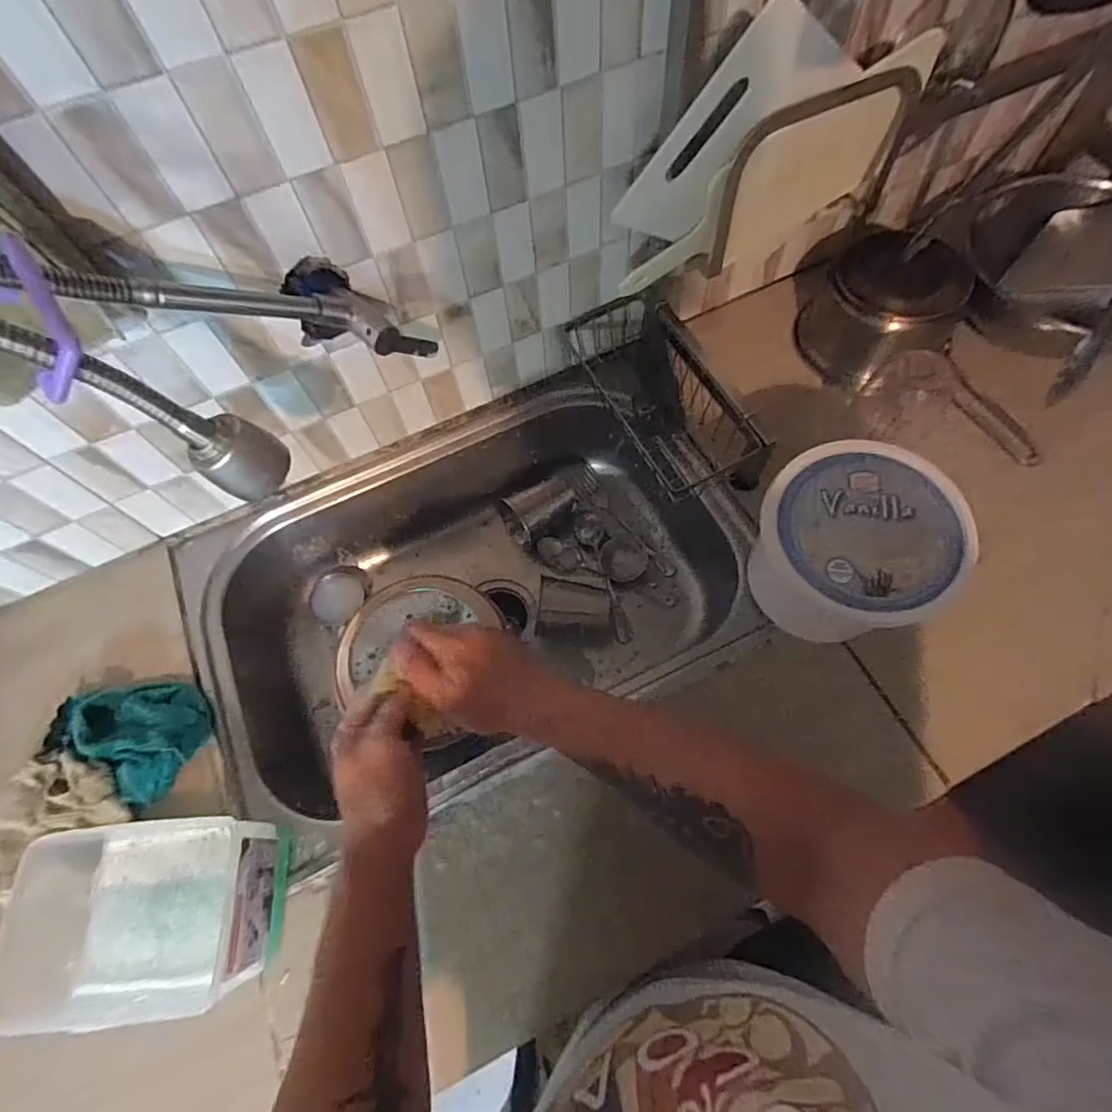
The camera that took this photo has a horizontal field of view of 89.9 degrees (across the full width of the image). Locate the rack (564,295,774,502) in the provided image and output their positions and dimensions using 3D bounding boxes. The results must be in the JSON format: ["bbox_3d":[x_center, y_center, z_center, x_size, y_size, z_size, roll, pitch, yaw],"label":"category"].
[{"bbox_3d":[0.126,-0.184,0.640,0.099,0.095,0.245,-29,68,-9],"label":"rack"}]

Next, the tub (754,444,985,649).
[{"bbox_3d":[0.271,-0.007,0.522,0.142,0.132,0.144,-1,66,3],"label":"tub"}]

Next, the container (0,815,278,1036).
[{"bbox_3d":[-0.316,0.285,0.444,0.165,0.081,0.127,-4,66,1],"label":"container"}]

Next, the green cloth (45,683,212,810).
[{"bbox_3d":[-0.405,0.163,0.535,0.127,0.039,0.099,27,71,14],"label":"green cloth"}]

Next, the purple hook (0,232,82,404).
[{"bbox_3d":[-0.277,-0.127,0.298,0.038,0.014,0.094,-42,76,25],"label":"purple hook"}]

